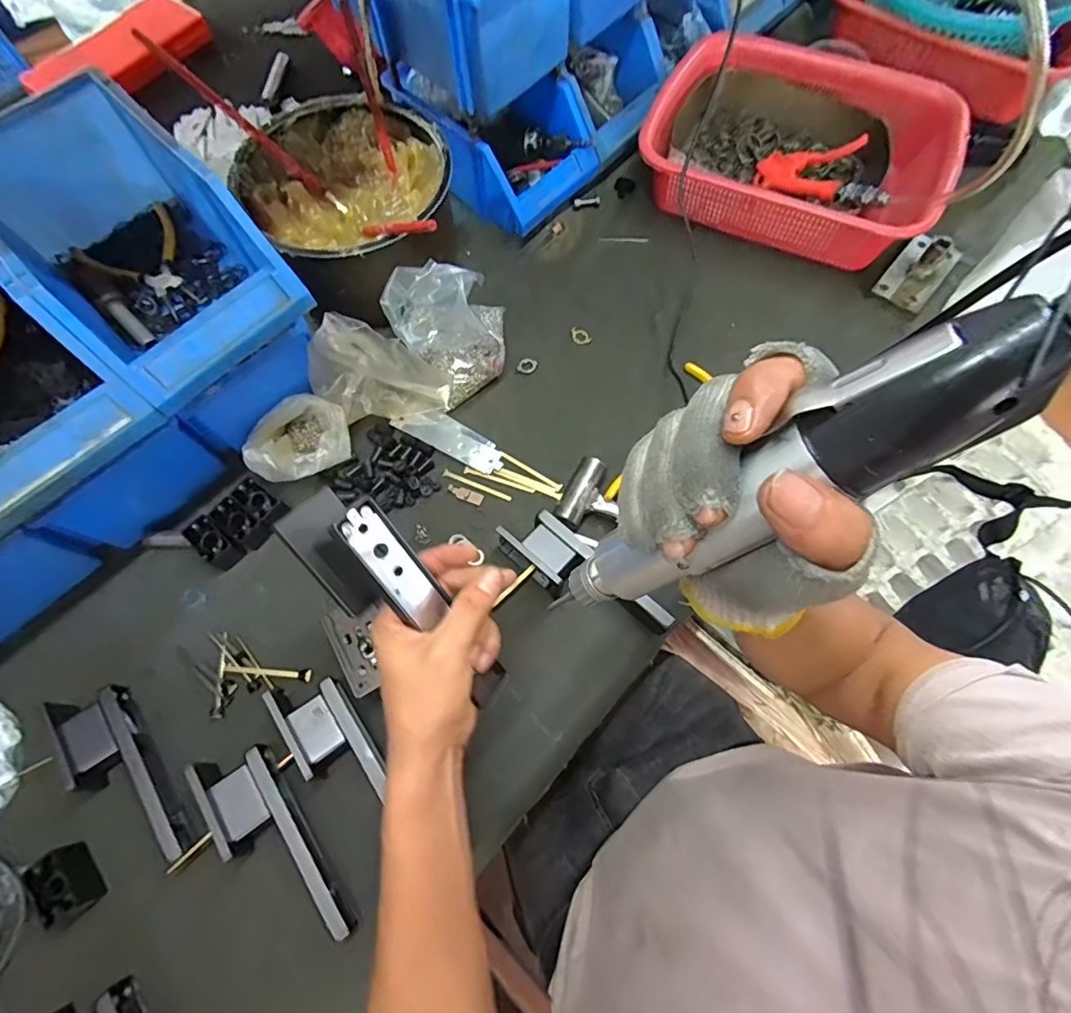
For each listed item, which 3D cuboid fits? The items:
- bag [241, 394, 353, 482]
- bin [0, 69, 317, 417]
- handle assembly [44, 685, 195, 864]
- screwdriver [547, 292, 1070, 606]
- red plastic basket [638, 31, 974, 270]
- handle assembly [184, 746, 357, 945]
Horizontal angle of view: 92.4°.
[{"bbox_3d":[-0.254,-0.069,0.559,0.087,0.047,0.104,40,75,12],"label":"bag"},{"bbox_3d":[-0.335,-0.219,0.431,0.256,0.113,0.148,43,75,13],"label":"bin"},{"bbox_3d":[-0.367,0.238,0.451,0.058,0.039,0.176,-34,74,-12],"label":"handle assembly"},{"bbox_3d":[0.100,-0.012,0.195,0.049,0.218,0.035,-3,62,-50],"label":"screwdriver"},{"bbox_3d":[0.334,-0.461,0.661,0.348,0.086,0.284,23,72,8],"label":"red plastic basket"},{"bbox_3d":[-0.219,0.282,0.434,0.054,0.046,0.181,-40,75,-13],"label":"handle assembly"}]

